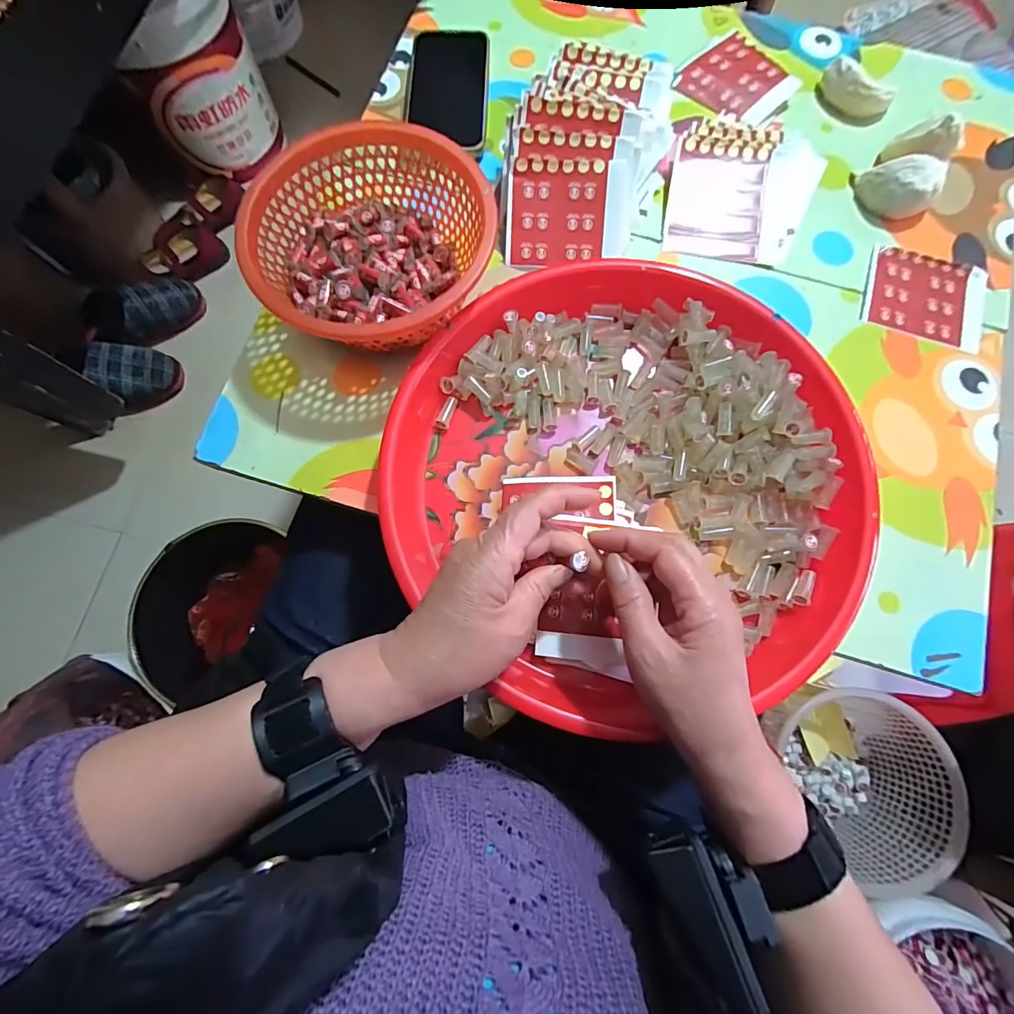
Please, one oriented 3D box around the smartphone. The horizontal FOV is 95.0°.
[{"bbox_3d":[-0.055,-0.388,0.437,0.073,0.016,0.141,2,76,1],"label":"smartphone"}]

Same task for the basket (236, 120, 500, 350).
[{"bbox_3d":[-0.097,-0.191,0.357,0.174,0.071,0.168,3,76,1],"label":"basket"}]

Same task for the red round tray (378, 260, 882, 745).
[{"bbox_3d":[0.081,-0.021,0.331,0.315,0.039,0.323,0,76,0],"label":"red round tray"}]

